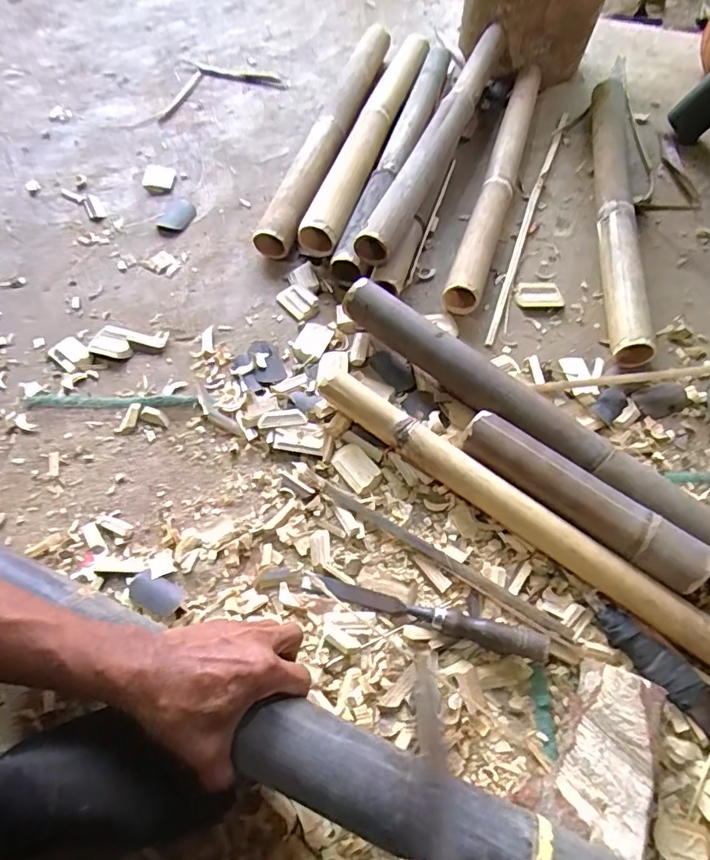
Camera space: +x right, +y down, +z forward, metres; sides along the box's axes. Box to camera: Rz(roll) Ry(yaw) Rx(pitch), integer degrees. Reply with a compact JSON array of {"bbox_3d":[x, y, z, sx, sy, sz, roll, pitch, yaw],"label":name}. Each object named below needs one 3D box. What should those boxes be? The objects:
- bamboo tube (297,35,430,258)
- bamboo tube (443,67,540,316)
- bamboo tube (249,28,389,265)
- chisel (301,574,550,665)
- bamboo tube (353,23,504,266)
[{"bbox_3d":[0.034,-0.517,0.916,0.065,0.065,0.613,16,61,8],"label":"bamboo tube"},{"bbox_3d":[0.238,-0.425,0.869,0.057,0.058,0.603,16,61,9],"label":"bamboo tube"},{"bbox_3d":[-0.041,-0.520,0.920,0.065,0.056,0.646,14,60,7],"label":"bamboo tube"},{"bbox_3d":[0.064,0.181,0.523,0.240,0.026,0.023,14,60,8],"label":"chisel"},{"bbox_3d":[0.144,-0.488,0.853,0.064,0.059,0.629,21,61,11],"label":"bamboo tube"}]

